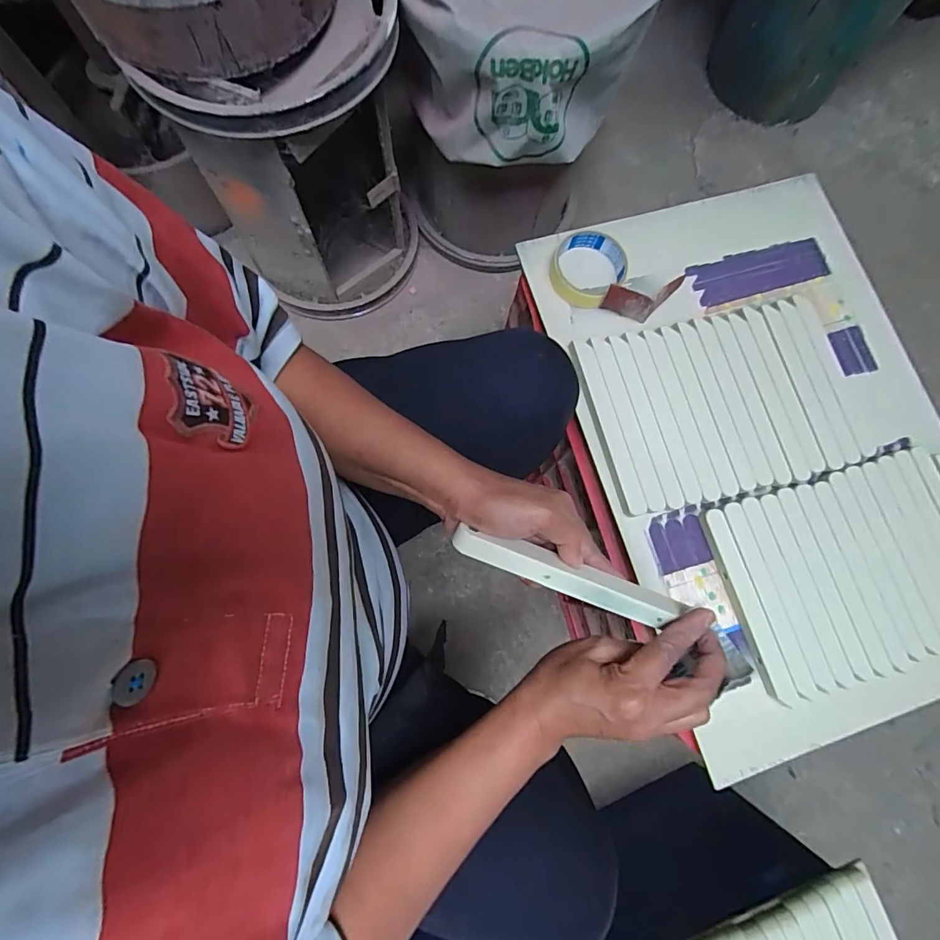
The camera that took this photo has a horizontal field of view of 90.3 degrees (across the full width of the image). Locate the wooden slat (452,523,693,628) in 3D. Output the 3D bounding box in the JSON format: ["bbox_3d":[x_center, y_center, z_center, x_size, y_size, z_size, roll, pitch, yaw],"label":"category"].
[{"bbox_3d":[0.067,0.073,0.315,0.162,0.016,0.023,21,78,-6],"label":"wooden slat"}]

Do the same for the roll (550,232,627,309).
[{"bbox_3d":[0.135,-0.231,0.534,0.077,0.024,0.085,40,80,7],"label":"roll"}]

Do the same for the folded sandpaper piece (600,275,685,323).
[{"bbox_3d":[0.190,-0.187,0.515,0.082,0.040,0.027,-5,78,-3],"label":"folded sandpaper piece"}]

